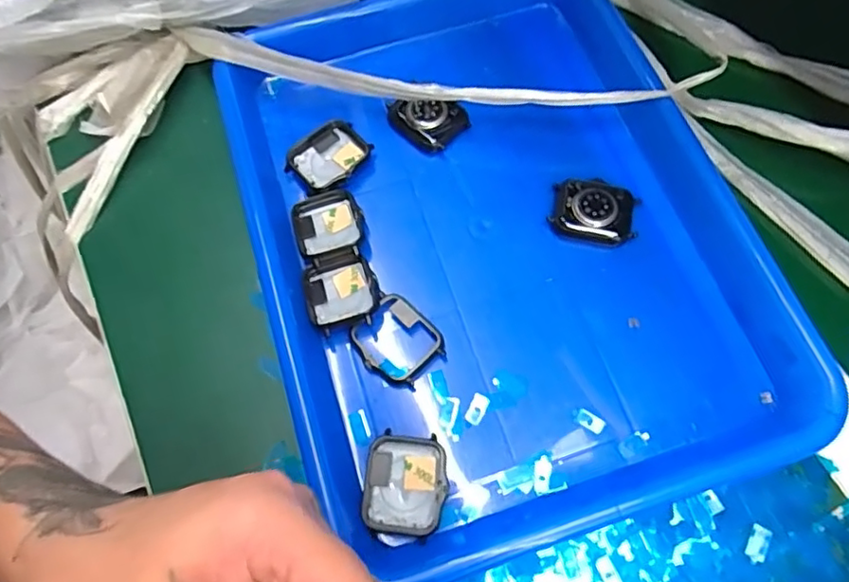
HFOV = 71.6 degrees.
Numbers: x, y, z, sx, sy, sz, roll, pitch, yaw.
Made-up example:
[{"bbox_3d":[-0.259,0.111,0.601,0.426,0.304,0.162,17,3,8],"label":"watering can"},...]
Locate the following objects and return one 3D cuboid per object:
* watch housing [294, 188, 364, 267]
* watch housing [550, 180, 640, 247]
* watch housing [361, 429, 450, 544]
[{"bbox_3d":[-0.054,-0.036,0.333,0.038,0.012,0.045,-19,68,-5],"label":"watch housing"},{"bbox_3d":[0.096,-0.045,0.334,0.046,0.016,0.035,16,69,9],"label":"watch housing"},{"bbox_3d":[-0.009,0.093,0.281,0.039,0.011,0.045,4,68,4],"label":"watch housing"}]

